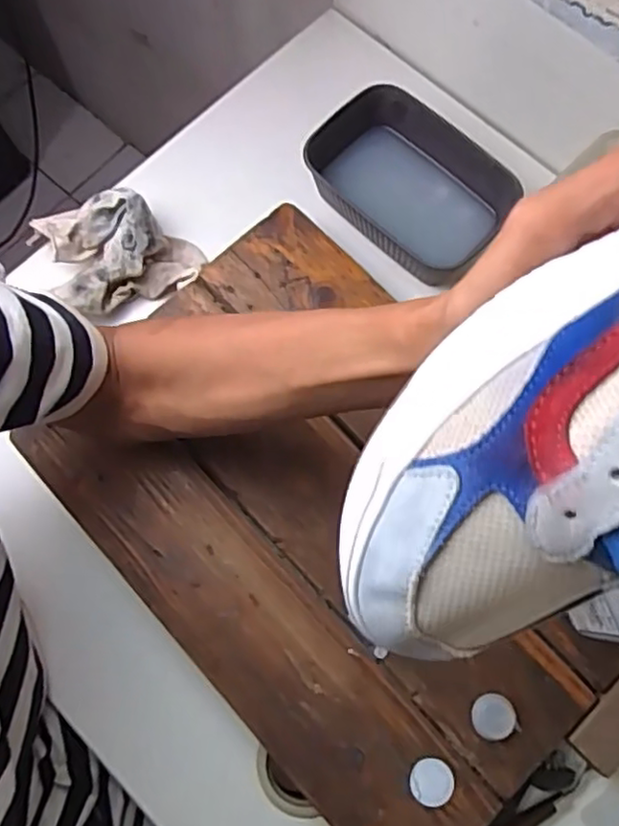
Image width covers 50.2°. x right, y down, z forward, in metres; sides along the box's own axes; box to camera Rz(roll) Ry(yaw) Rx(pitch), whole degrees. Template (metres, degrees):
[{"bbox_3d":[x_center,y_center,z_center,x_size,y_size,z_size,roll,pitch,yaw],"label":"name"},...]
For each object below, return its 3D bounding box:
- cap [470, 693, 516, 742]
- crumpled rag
[{"bbox_3d":[0.119,0.196,0.426,0.027,0.009,0.026,0,74,1],"label":"cap"},{"bbox_3d":[-0.156,-0.129,0.544,0.123,0.047,0.085,-12,74,-2],"label":"crumpled rag"}]

